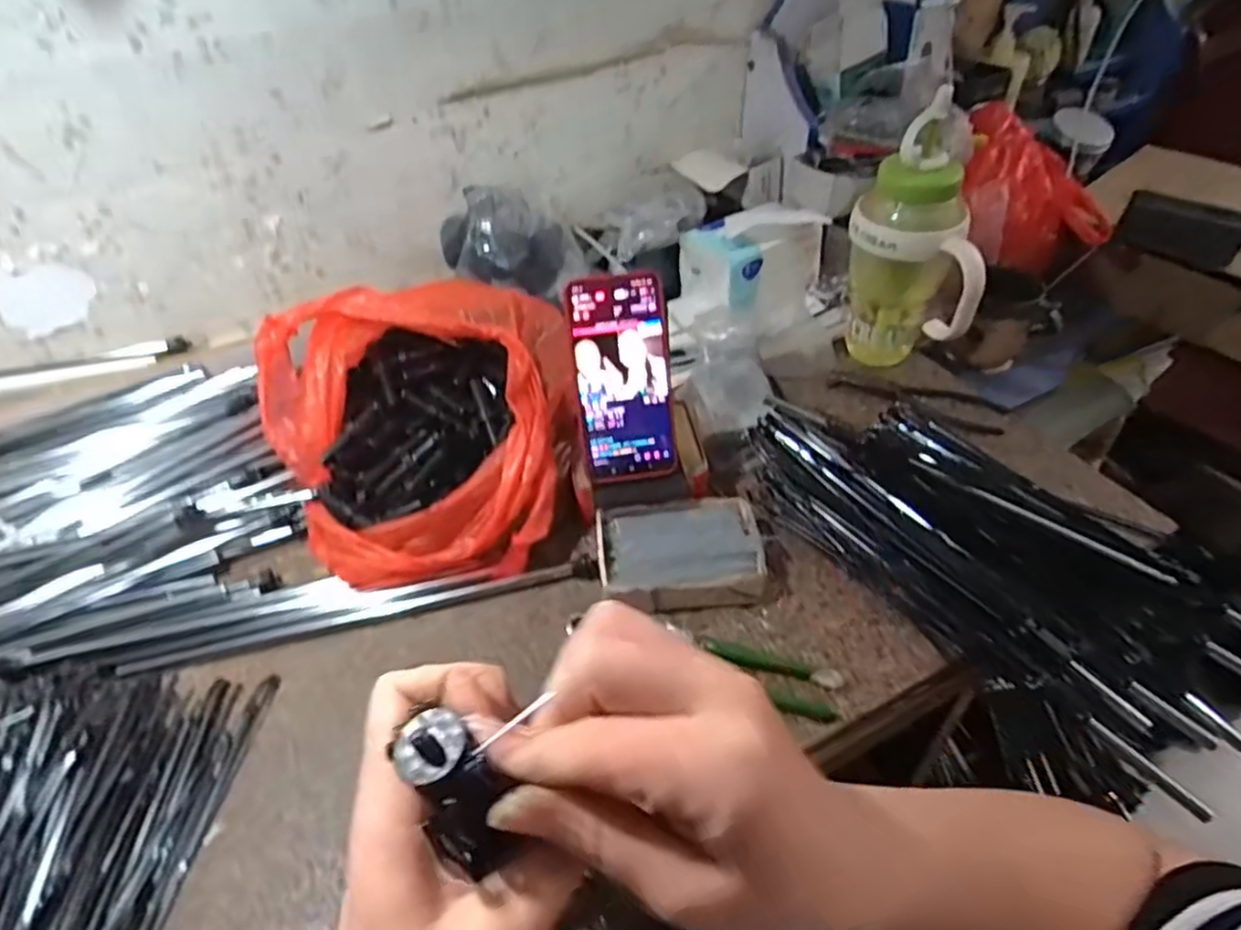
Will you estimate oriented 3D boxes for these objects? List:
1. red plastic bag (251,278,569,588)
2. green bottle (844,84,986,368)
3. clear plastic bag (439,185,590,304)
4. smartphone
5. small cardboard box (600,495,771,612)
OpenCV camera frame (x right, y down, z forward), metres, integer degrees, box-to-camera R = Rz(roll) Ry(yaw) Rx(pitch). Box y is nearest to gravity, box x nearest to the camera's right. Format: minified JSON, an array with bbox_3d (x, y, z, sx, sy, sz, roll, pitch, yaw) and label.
[{"bbox_3d":[-0.173,-0.034,0.624,0.261,0.150,0.257,-12,44,-7],"label":"red plastic bag"},{"bbox_3d":[0.285,-0.195,0.691,0.094,0.257,0.112,-7,44,-2],"label":"green bottle"},{"bbox_3d":[-0.122,-0.247,0.774,0.157,0.096,0.079,8,45,13],"label":"clear plastic bag"},{"bbox_3d":[0.003,-0.068,0.570,0.078,0.164,0.009,-8,14,-3],"label":"smartphone"},{"bbox_3d":[0.050,0.073,0.580,0.130,0.040,0.095,-9,44,-4],"label":"small cardboard box"}]

